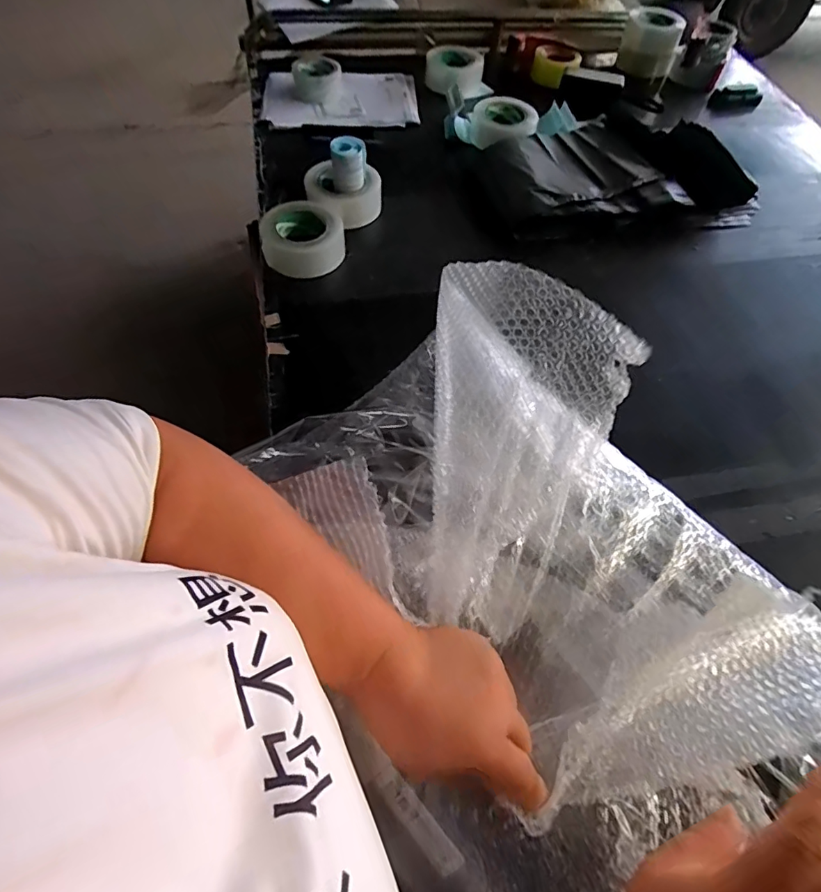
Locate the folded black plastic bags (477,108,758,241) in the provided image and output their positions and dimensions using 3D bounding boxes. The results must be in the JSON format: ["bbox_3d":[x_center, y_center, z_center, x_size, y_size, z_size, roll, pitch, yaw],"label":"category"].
[{"bbox_3d":[0.350,-0.472,0.861,0.465,0.076,0.264,-10,62,-8],"label":"folded black plastic bags"}]

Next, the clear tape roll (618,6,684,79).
[{"bbox_3d":[0.517,-0.872,1.058,0.118,0.094,0.122,22,62,9],"label":"clear tape roll"}]

